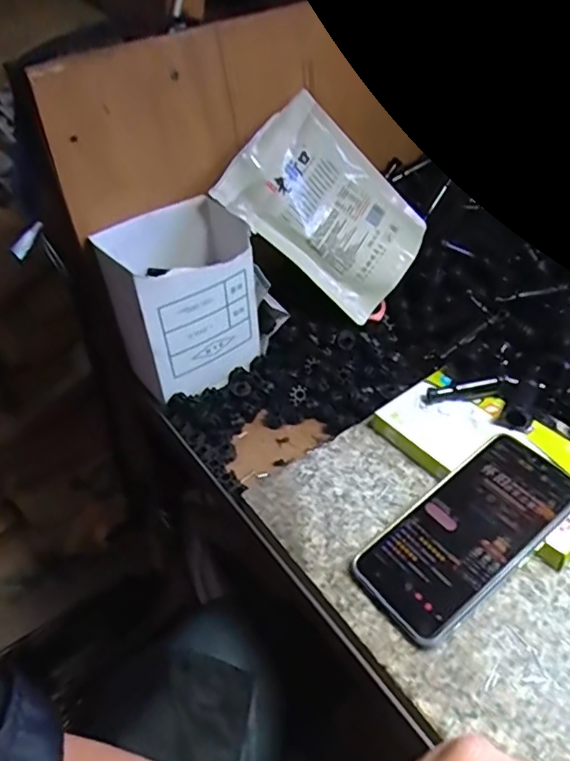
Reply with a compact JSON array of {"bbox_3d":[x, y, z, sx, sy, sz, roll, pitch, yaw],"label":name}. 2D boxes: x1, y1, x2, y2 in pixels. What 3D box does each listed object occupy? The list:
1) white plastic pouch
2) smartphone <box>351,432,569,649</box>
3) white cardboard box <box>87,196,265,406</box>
[{"bbox_3d":[0.044,-0.166,0.558,0.140,0.193,0.019,-56,18,-14],"label":"white plastic pouch"},{"bbox_3d":[0.124,0.101,0.391,0.156,0.006,0.075,-35,48,-16],"label":"smartphone"},{"bbox_3d":[-0.096,-0.074,0.536,0.116,0.142,0.087,-30,48,-25],"label":"white cardboard box"}]

